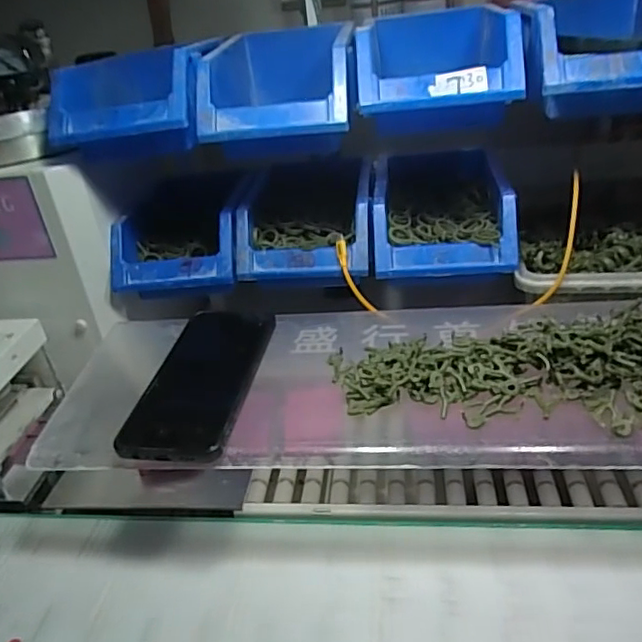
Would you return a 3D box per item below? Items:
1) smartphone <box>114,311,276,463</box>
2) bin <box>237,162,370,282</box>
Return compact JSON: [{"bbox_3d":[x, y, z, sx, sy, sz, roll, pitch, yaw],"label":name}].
[{"bbox_3d":[-0.089,0.043,0.440,0.074,0.014,0.157,7,35,8],"label":"smartphone"},{"bbox_3d":[-0.009,-0.118,0.583,0.122,0.066,0.210,-2,31,8],"label":"bin"}]

